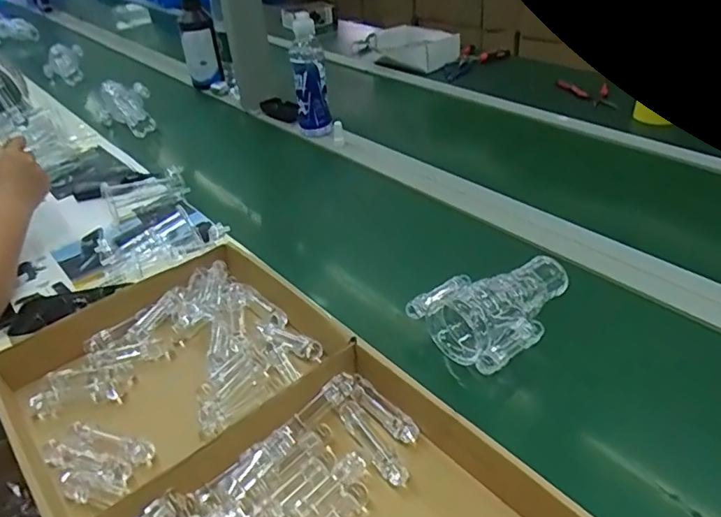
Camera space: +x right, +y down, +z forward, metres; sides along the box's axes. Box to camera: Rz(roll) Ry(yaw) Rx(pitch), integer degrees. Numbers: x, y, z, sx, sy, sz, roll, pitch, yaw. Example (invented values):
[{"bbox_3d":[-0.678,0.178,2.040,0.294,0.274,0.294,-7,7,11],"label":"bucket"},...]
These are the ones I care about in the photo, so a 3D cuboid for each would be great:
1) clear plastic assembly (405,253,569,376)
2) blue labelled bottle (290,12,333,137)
[{"bbox_3d":[0.166,0.049,0.627,0.182,0.057,0.128,-26,41,-25],"label":"clear plastic assembly"},{"bbox_3d":[-0.104,-0.363,1.094,0.068,0.220,0.081,-2,37,4],"label":"blue labelled bottle"}]

